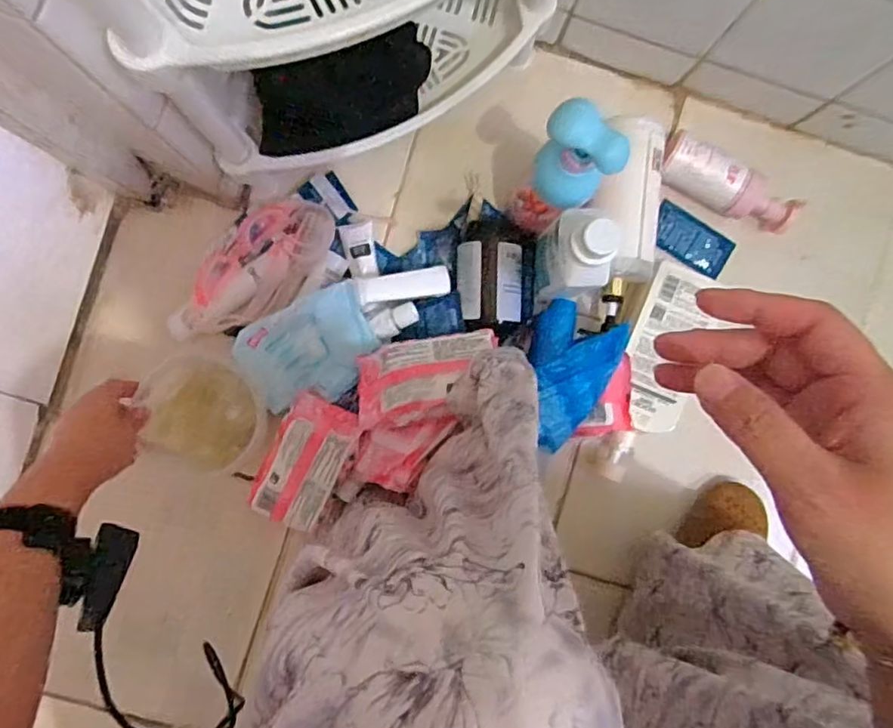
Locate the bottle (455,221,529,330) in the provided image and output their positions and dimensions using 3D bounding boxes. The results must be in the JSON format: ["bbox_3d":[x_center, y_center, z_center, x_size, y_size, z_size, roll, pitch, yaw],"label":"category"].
[{"bbox_3d":[0.051,-0.098,0.681,0.074,0.058,0.122,-1,84,-4],"label":"bottle"}]

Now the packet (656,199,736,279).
[{"bbox_3d":[0.298,-0.150,0.737,0.102,0.018,0.057,33,83,0],"label":"packet"}]

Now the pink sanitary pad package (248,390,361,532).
[{"bbox_3d":[-0.154,0.107,0.661,0.079,0.045,0.138,25,102,-4],"label":"pink sanitary pad package"}]

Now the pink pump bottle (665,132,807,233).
[{"bbox_3d":[0.332,-0.206,0.700,0.172,0.059,0.055,24,83,-1],"label":"pink pump bottle"}]

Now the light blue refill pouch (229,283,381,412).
[{"bbox_3d":[-0.145,-0.015,0.644,0.139,0.033,0.110,-20,119,7],"label":"light blue refill pouch"}]

